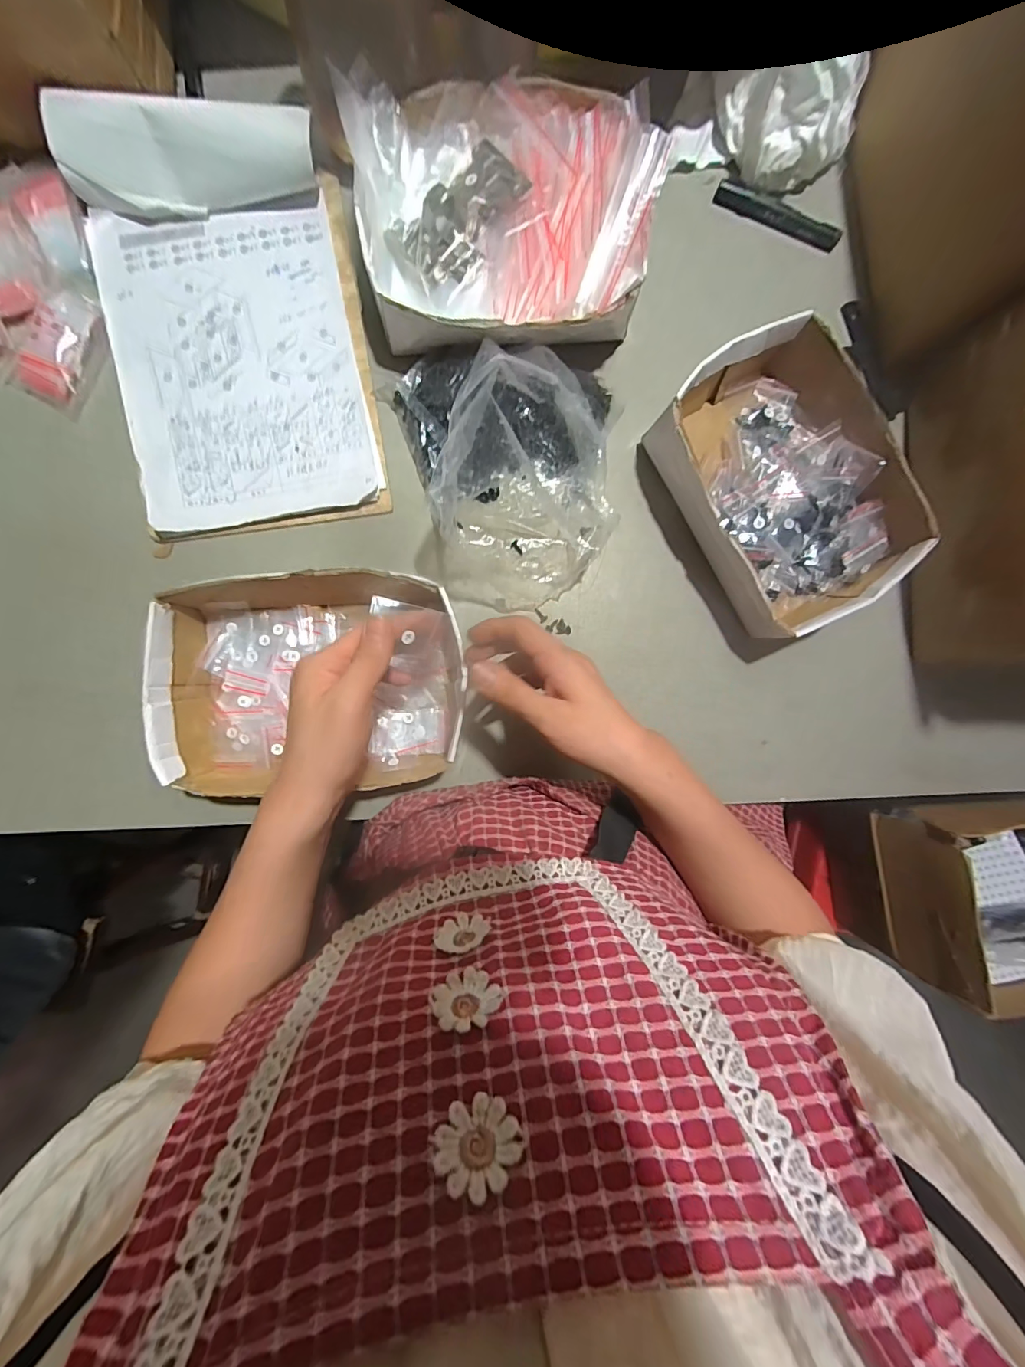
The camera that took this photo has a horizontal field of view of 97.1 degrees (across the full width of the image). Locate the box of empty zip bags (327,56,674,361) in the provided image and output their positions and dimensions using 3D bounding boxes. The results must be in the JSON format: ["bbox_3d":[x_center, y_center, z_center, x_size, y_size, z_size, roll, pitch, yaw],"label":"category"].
[{"bbox_3d":[-0.006,-0.404,0.390,0.245,0.084,0.207,-10,93,-5],"label":"box of empty zip bags"}]

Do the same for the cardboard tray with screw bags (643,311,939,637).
[{"bbox_3d":[0.256,-0.187,0.432,0.179,0.069,0.253,-33,95,-3],"label":"cardboard tray with screw bags"}]

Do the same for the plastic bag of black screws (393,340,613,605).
[{"bbox_3d":[0.001,-0.187,0.392,0.196,0.103,0.231,-3,92,-5],"label":"plastic bag of black screws"}]

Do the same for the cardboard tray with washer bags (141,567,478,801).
[{"bbox_3d":[-0.169,0.002,0.404,0.247,0.071,0.186,-3,91,-3],"label":"cardboard tray with washer bags"}]

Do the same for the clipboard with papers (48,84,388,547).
[{"bbox_3d":[-0.248,-0.309,0.400,0.220,0.053,0.325,-9,92,-3],"label":"clipboard with papers"}]

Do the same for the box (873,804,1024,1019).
[{"bbox_3d":[0.748,0.313,0.654,0.344,0.131,0.286,-1,91,-3],"label":"box"}]

